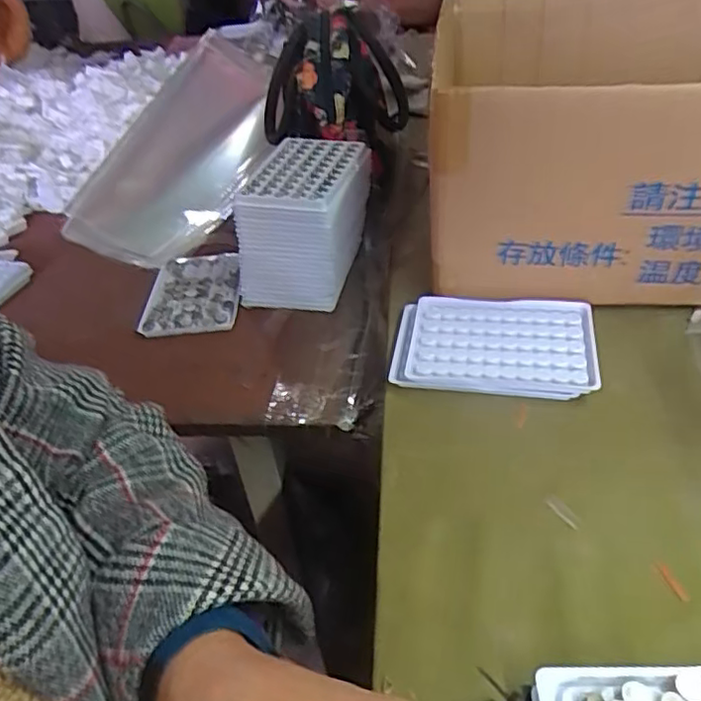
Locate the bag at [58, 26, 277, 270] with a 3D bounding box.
[{"bbox_3d":[-0.223,-0.260,0.816,0.224,0.081,0.396,2,54,13],"label":"bag"}]

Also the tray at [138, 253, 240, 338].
[{"bbox_3d":[-0.156,-0.060,0.632,0.093,0.015,0.125,-7,41,1],"label":"tray"}]

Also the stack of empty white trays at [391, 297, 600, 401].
[{"bbox_3d":[0.104,-0.004,0.463,0.142,0.022,0.089,3,42,12],"label":"stack of empty white trays"}]

